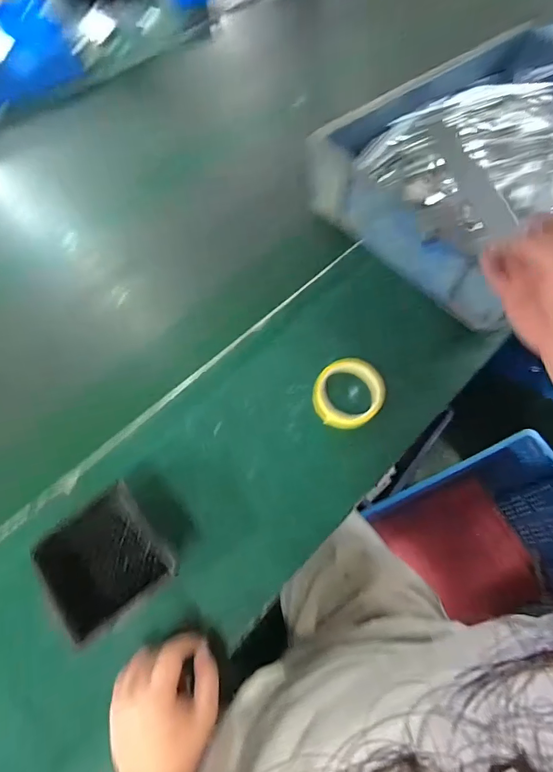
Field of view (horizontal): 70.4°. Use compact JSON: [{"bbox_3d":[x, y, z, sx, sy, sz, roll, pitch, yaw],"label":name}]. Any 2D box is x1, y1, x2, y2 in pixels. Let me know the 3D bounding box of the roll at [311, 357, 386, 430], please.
[{"bbox_3d":[0.103,0.009,0.552,0.101,0.020,0.096,0,64,0],"label":"roll"}]

